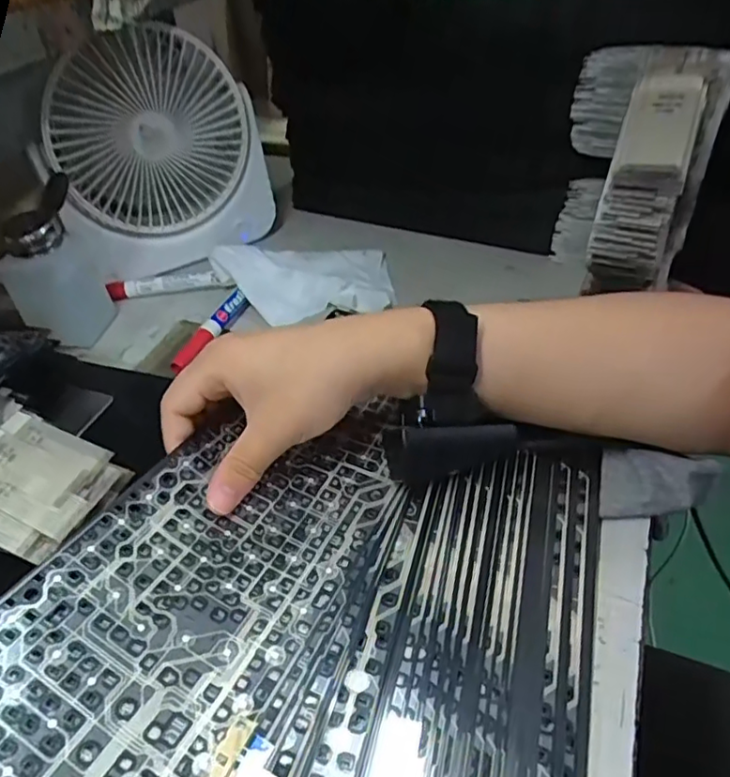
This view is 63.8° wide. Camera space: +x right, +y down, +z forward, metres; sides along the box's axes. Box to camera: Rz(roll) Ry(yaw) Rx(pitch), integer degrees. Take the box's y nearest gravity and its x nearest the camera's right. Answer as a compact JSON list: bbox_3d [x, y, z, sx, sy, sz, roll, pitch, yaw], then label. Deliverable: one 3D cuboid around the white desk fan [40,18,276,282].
[{"bbox_3d":[-0.185,-0.204,0.521,0.186,0.179,0.051,-28,48,-22],"label":"white desk fan"}]

